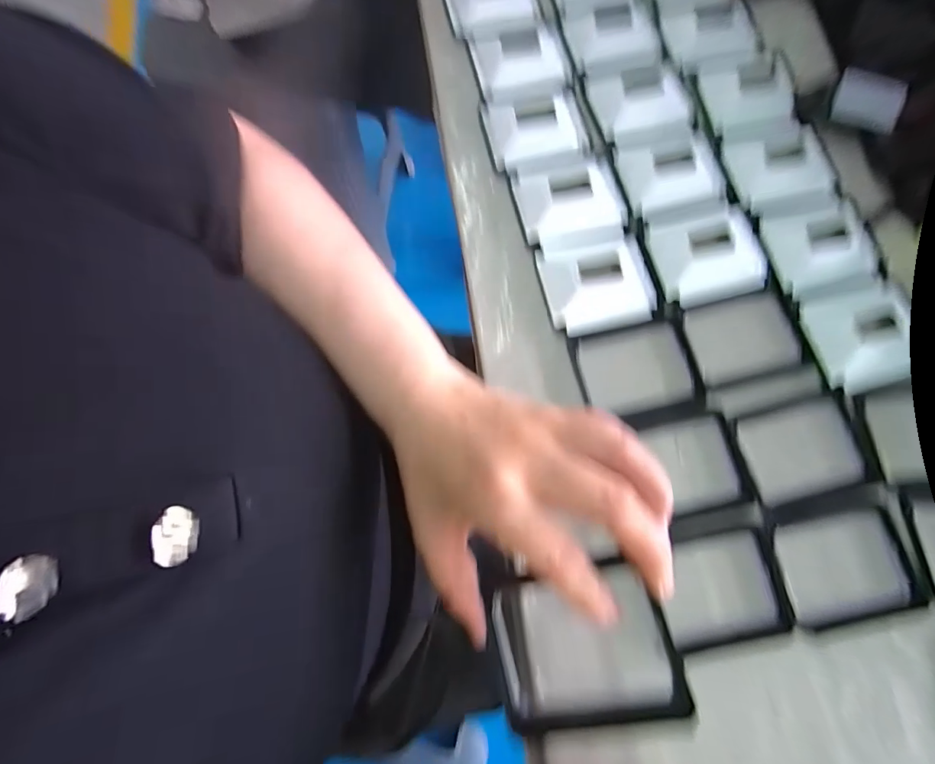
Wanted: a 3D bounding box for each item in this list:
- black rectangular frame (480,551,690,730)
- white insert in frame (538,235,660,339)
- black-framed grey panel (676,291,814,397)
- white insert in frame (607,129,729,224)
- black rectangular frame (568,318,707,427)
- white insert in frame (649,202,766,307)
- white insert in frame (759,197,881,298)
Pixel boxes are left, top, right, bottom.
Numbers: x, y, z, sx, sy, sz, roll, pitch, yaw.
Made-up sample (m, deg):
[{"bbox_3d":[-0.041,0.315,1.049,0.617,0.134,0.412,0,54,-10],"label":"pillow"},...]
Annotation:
[{"bbox_3d":[0.047,0.116,0.195,0.080,0.005,0.063,-21,69,15],"label":"black rectangular frame"},{"bbox_3d":[0.091,-0.069,0.305,0.075,0.013,0.065,-10,76,-3],"label":"white insert in frame"},{"bbox_3d":[0.194,-0.029,0.306,0.088,0.007,0.063,-13,76,-4],"label":"black-framed grey panel"},{"bbox_3d":[0.155,-0.158,0.328,0.075,0.013,0.070,-8,76,-3],"label":"white insert in frame"},{"bbox_3d":[0.116,-0.006,0.298,0.082,0.005,0.066,-13,76,-4],"label":"black rectangular frame"},{"bbox_3d":[0.173,-0.094,0.312,0.085,0.013,0.070,-15,76,-5],"label":"white insert in frame"},{"bbox_3d":[0.253,-0.097,0.314,0.065,0.012,0.061,-10,76,-3],"label":"white insert in frame"}]

